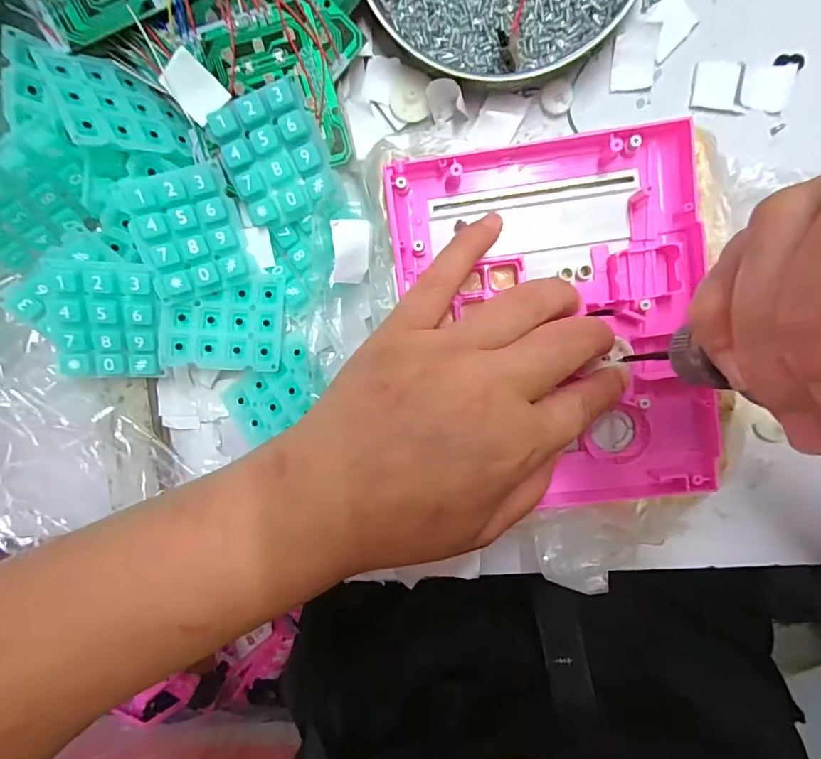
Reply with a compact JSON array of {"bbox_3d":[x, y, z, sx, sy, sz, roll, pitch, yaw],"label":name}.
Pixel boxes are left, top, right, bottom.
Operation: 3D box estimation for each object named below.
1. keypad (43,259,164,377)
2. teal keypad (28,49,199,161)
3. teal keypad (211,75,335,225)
[{"bbox_3d":[-0.148,-0.028,0.235,0.048,0.007,0.056,1,111,-20],"label":"keypad"},{"bbox_3d":[-0.134,-0.128,0.225,0.004,0.056,0.048,-29,83,43],"label":"teal keypad"},{"bbox_3d":[-0.065,-0.106,0.228,0.044,0.009,0.054,-21,95,6],"label":"teal keypad"}]

